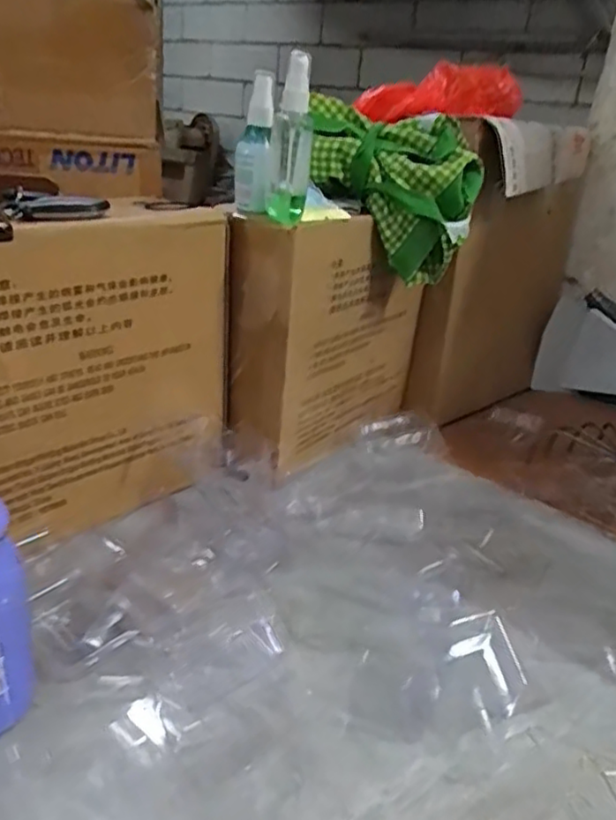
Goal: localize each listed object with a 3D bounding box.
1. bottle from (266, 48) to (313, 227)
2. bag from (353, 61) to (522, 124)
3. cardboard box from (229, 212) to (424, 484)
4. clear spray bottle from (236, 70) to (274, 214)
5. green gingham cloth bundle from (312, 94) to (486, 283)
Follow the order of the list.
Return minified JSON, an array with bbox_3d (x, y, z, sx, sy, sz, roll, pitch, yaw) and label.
[{"bbox_3d":[-0.013,-0.236,0.569,0.033,0.134,0.034,5,25,-3],"label":"bottle"},{"bbox_3d":[0.159,-0.380,0.781,0.197,0.068,0.051,7,25,3],"label":"bag"},{"bbox_3d":[0.028,-0.093,0.744,0.088,0.244,0.279,22,29,28],"label":"cardboard box"},{"bbox_3d":[-0.046,-0.242,0.587,0.033,0.120,0.029,7,4,1],"label":"clear spray bottle"},{"bbox_3d":[0.077,-0.225,0.677,0.191,0.151,0.069,11,25,11],"label":"green gingham cloth bundle"}]

